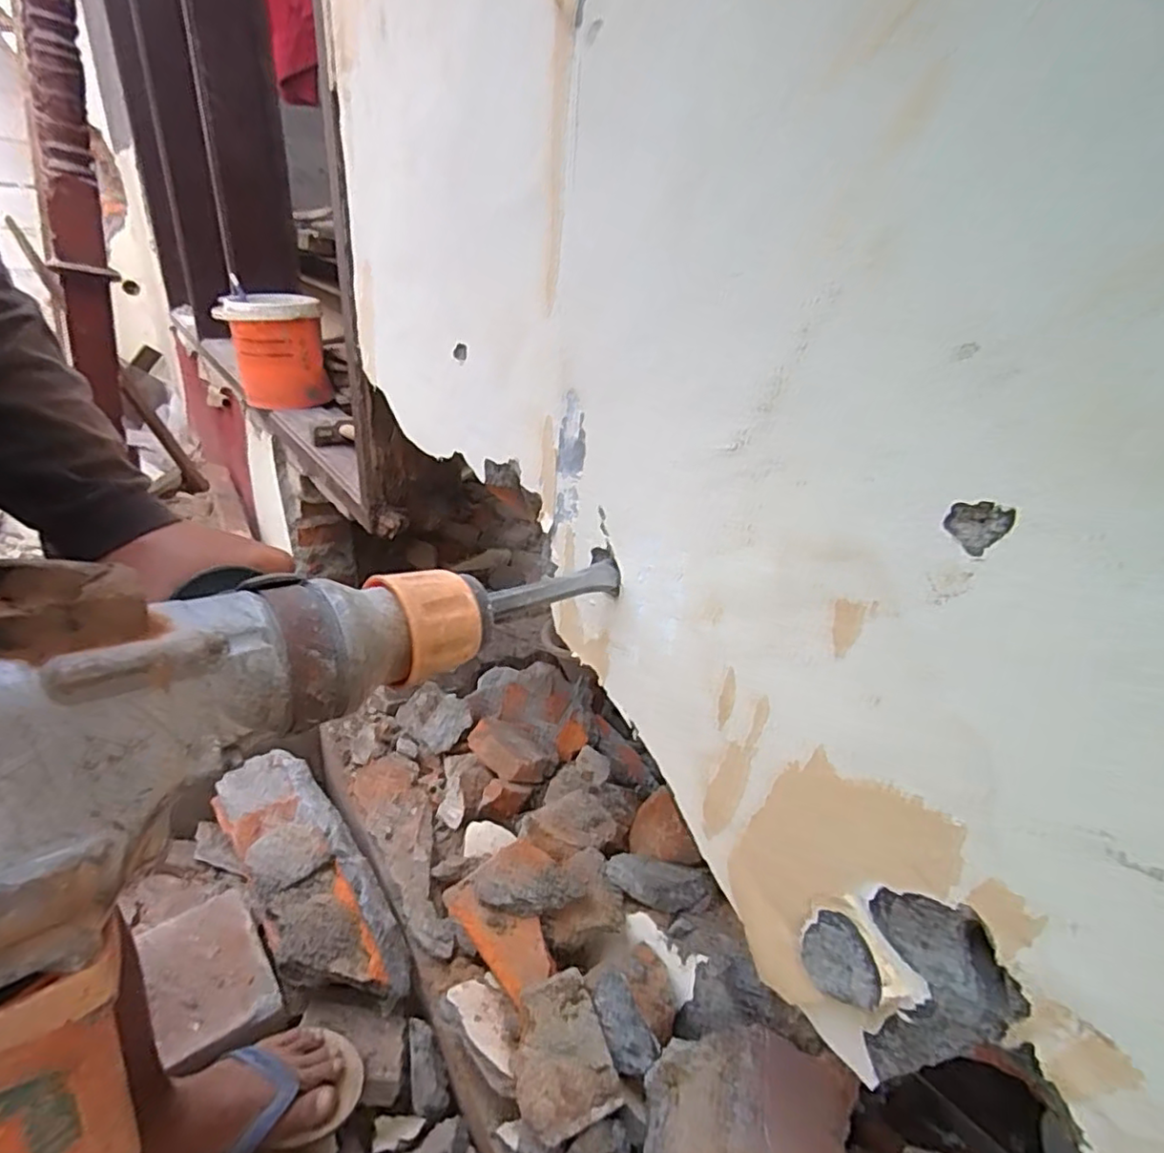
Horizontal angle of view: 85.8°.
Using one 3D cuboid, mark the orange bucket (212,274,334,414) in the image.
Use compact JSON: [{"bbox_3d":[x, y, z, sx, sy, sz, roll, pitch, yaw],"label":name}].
[{"bbox_3d":[-0.610,-0.456,1.257,0.182,0.191,0.170,-4,29,-16],"label":"orange bucket"}]

